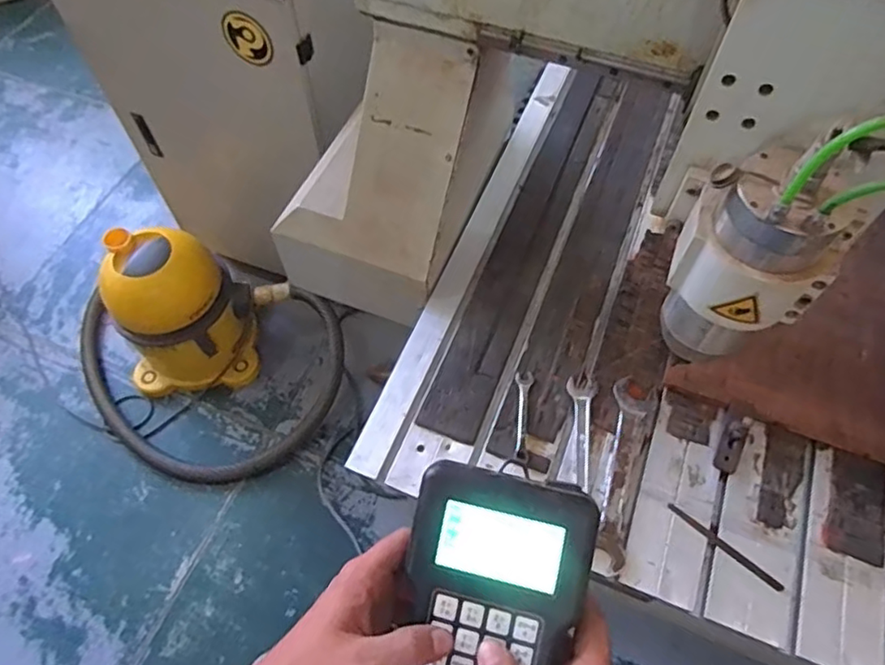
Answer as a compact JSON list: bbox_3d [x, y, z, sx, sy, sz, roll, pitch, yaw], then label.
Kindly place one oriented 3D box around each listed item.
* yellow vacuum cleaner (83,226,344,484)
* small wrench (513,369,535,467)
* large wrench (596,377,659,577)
[{"bbox_3d":[-0.669,-0.021,1.518,0.770,0.412,0.552,34,65,18],"label":"yellow vacuum cleaner"},{"bbox_3d":[0.105,0.110,0.801,0.023,0.007,0.129,7,59,4],"label":"small wrench"},{"bbox_3d":[0.227,0.171,0.761,0.053,0.012,0.247,16,60,10],"label":"large wrench"}]

